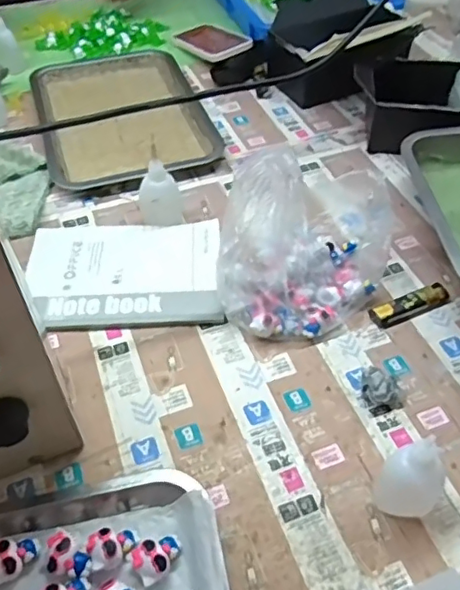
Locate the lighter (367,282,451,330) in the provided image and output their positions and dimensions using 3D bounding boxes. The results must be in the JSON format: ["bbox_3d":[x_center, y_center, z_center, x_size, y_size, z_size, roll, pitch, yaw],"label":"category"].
[{"bbox_3d":[0.173,0.009,0.551,0.079,0.013,0.021,-20,51,-16],"label":"lighter"}]

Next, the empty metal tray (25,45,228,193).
[{"bbox_3d":[-0.152,-0.259,0.796,0.213,0.026,0.306,-14,50,-11],"label":"empty metal tray"}]

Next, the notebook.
[{"bbox_3d":[-0.108,-0.027,0.584,0.190,0.006,0.137,-4,49,-3],"label":"notebook"}]

